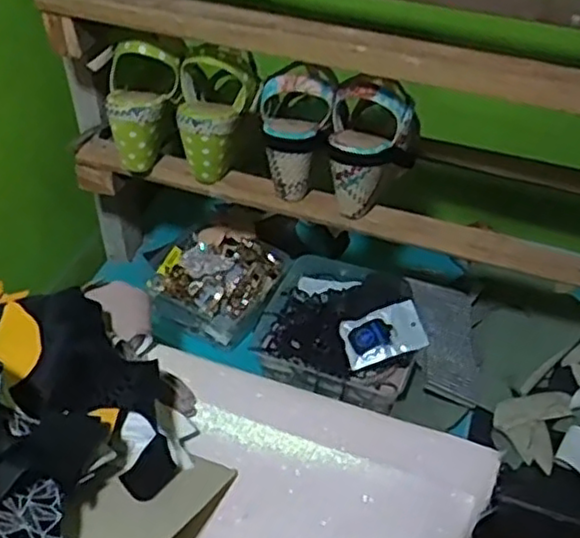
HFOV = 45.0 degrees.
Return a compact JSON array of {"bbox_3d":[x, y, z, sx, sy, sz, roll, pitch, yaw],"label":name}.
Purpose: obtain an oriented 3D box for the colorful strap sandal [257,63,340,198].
[{"bbox_3d":[0.004,-0.141,0.740,0.079,0.147,0.069,17,24,17],"label":"colorful strap sandal"}]

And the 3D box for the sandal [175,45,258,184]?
[{"bbox_3d":[-0.081,-0.165,0.760,0.083,0.141,0.066,4,43,2],"label":"sandal"}]

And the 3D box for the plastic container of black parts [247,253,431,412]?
[{"bbox_3d":[0.068,0.071,0.909,0.214,0.067,0.200,20,46,18],"label":"plastic container of black parts"}]

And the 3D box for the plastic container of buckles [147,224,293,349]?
[{"bbox_3d":[-0.095,0.019,0.970,0.152,0.066,0.153,23,47,20],"label":"plastic container of buckles"}]

